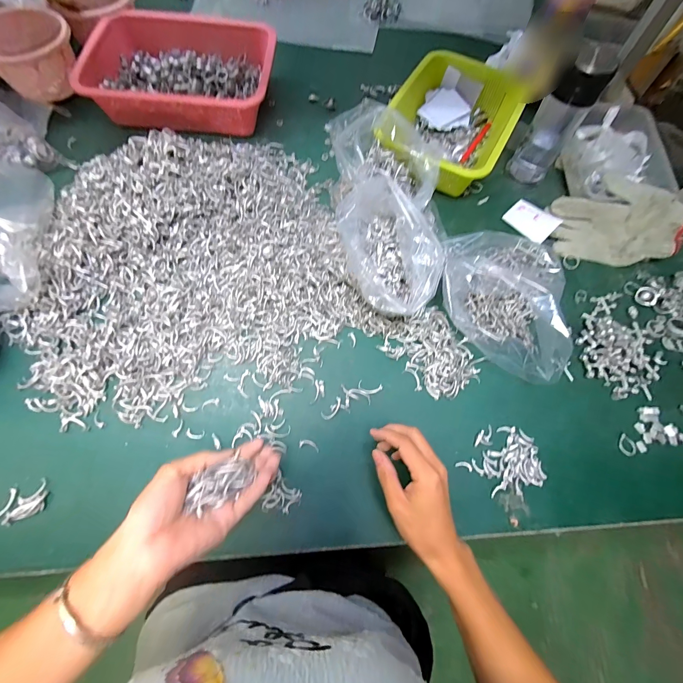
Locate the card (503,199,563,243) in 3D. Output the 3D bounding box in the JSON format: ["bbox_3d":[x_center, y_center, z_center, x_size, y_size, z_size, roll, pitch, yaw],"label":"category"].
[{"bbox_3d":[0.309,-0.197,0.575,0.056,0.005,0.075,-43,67,-6],"label":"card"}]

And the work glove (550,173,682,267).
[{"bbox_3d":[0.428,-0.196,0.546,0.177,0.064,0.140,10,67,1],"label":"work glove"}]

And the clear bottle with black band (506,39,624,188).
[{"bbox_3d":[0.319,-0.325,0.531,0.064,0.174,0.061,31,69,10],"label":"clear bottle with black band"}]

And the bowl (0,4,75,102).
[{"bbox_3d":[-0.524,-0.486,0.606,0.136,0.097,0.153,-30,72,-14],"label":"bowl"}]

